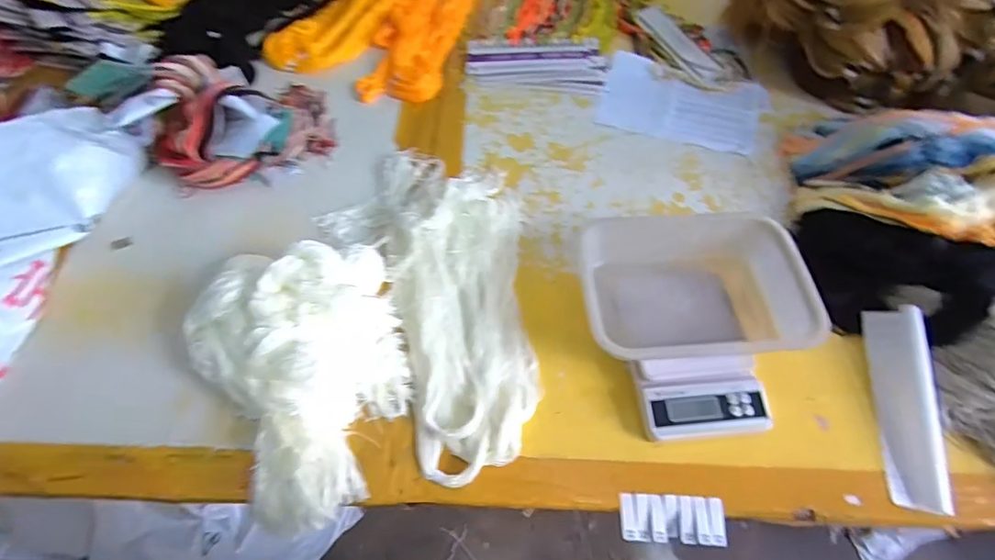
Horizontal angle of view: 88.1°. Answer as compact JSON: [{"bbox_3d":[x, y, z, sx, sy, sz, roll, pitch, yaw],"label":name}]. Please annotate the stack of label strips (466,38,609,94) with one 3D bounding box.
[{"bbox_3d":[0.078,-0.427,1.023,0.273,0.012,0.118,1,73,1],"label":"stack of label strips"}]

